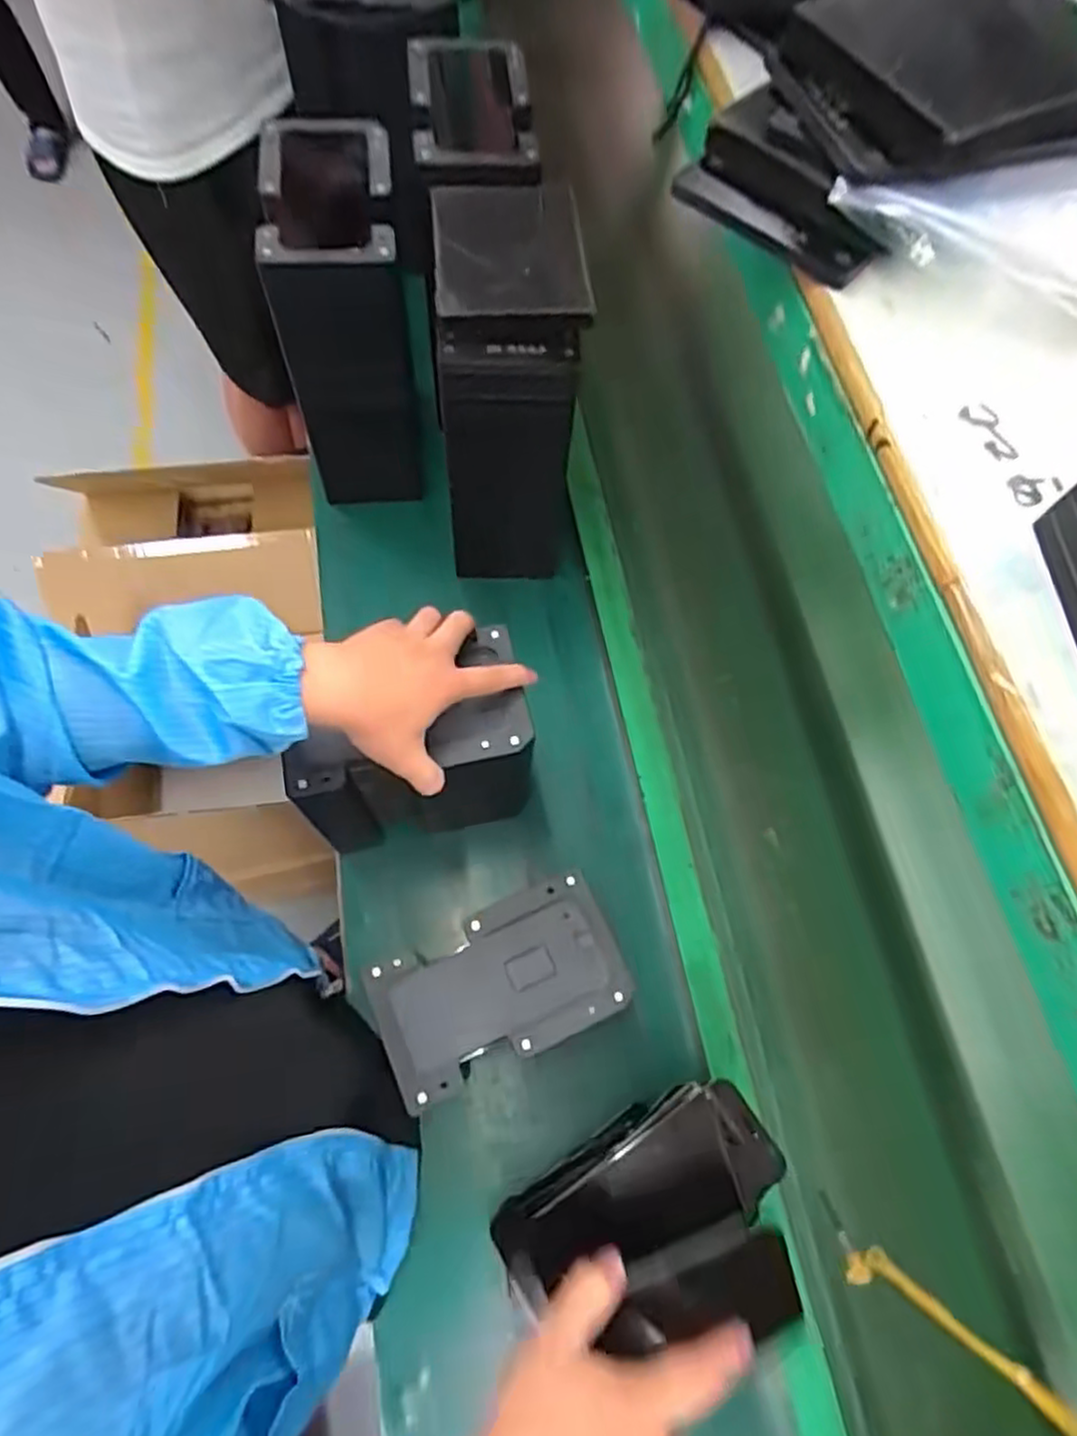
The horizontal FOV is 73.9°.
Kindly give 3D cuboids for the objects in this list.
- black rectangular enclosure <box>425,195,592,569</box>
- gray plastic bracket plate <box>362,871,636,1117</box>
[{"bbox_3d":[-0.029,-0.309,0.706,0.123,0.300,0.198,-2,67,-3],"label":"black rectangular enclosure"},{"bbox_3d":[-0.029,0.202,0.545,0.185,0.015,0.111,-22,70,-11],"label":"gray plastic bracket plate"}]

